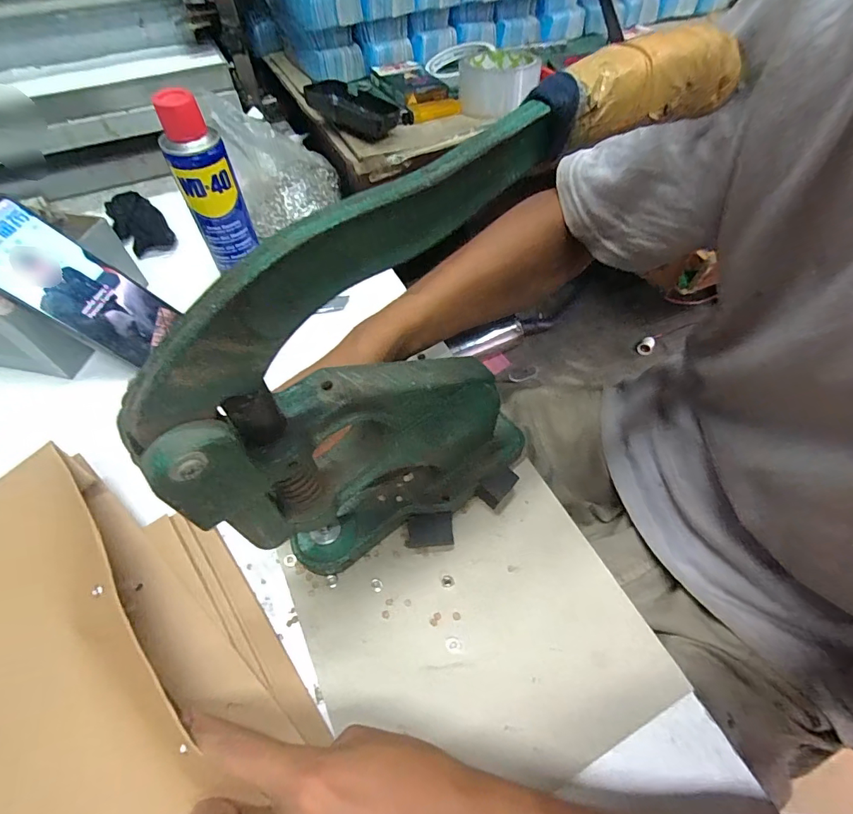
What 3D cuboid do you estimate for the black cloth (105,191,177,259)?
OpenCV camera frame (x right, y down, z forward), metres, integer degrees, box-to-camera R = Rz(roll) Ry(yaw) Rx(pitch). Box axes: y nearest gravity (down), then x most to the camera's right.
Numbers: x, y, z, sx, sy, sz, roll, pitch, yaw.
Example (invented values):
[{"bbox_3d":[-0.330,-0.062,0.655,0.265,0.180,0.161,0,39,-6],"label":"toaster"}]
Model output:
[{"bbox_3d":[-0.339,-0.215,0.516,0.058,0.037,0.092,-33,63,-20],"label":"black cloth"}]

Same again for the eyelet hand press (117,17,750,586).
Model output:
[{"bbox_3d":[0.032,-0.020,0.258,0.068,0.264,0.309,40,65,22],"label":"eyelet hand press"}]

